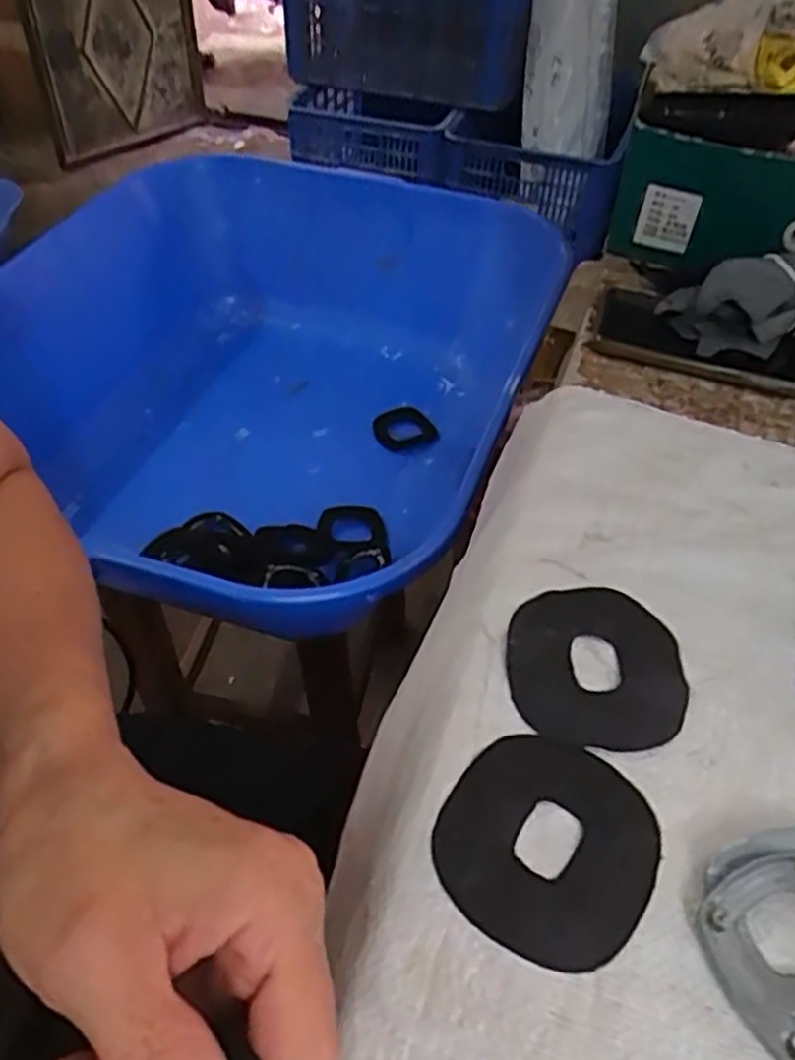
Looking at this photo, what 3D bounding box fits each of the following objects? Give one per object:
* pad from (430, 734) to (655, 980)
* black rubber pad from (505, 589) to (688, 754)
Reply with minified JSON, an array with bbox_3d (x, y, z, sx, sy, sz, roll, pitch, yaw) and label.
[{"bbox_3d":[0.056,0.116,0.294,0.075,0.004,0.079,27,50,20],"label":"pad"},{"bbox_3d":[0.087,0.059,0.348,0.076,0.007,0.080,6,46,1],"label":"black rubber pad"}]

